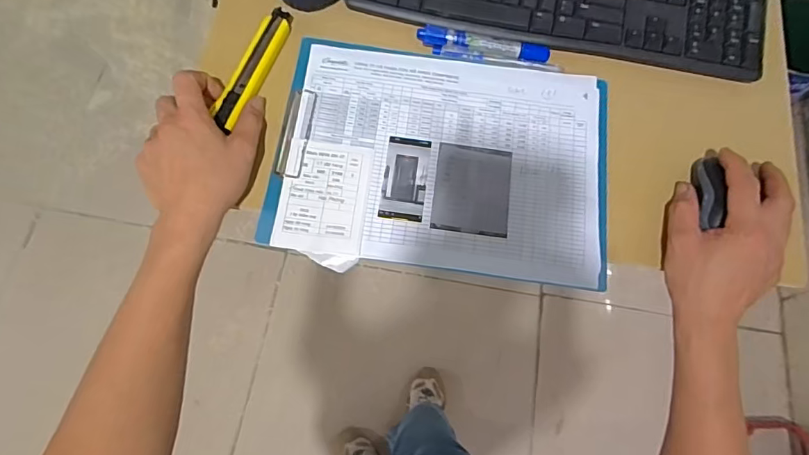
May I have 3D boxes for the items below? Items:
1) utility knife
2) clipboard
[{"bbox_3d":[-0.148,-0.161,0.490,0.027,0.010,0.145,19,70,4],"label":"utility knife"},{"bbox_3d":[0.038,-0.066,0.473,0.310,0.010,0.217,7,74,0],"label":"clipboard"}]

